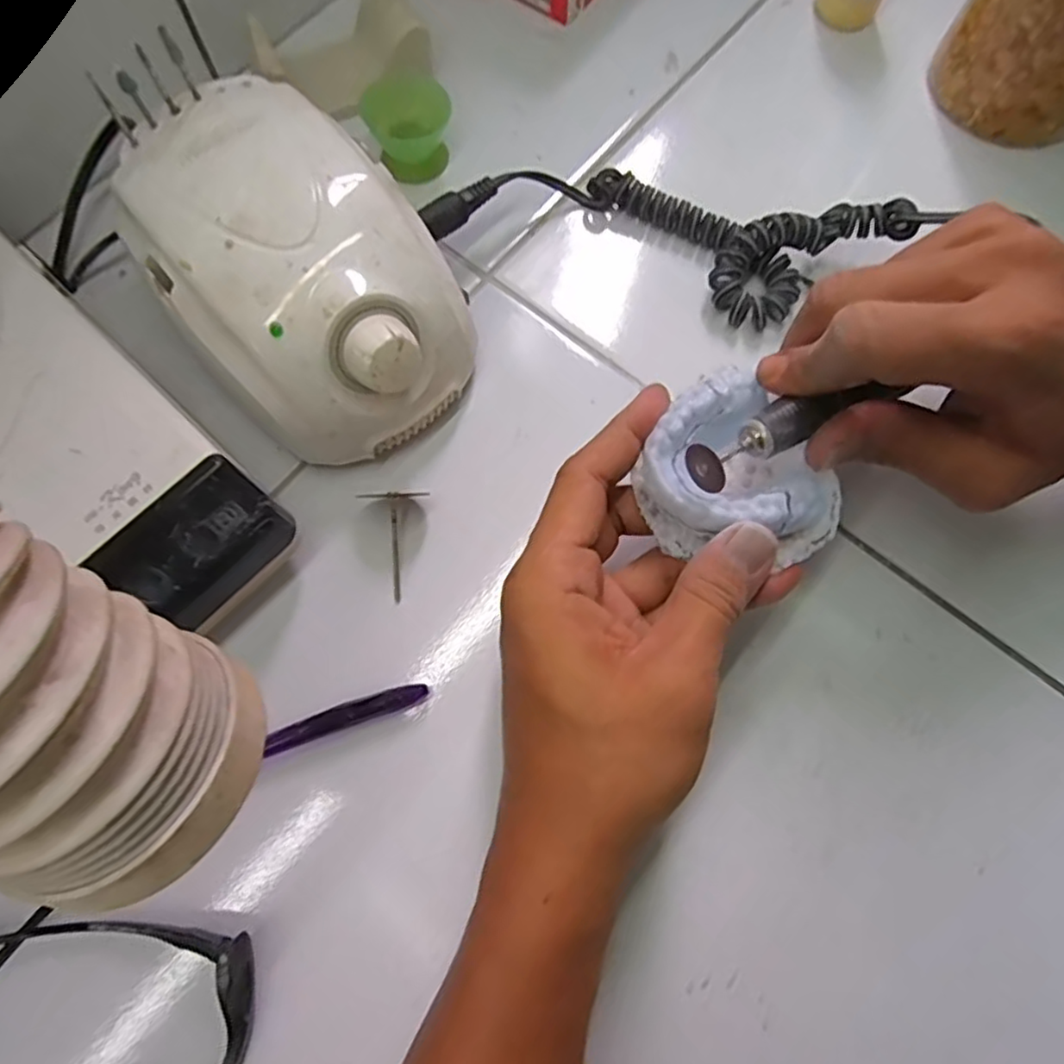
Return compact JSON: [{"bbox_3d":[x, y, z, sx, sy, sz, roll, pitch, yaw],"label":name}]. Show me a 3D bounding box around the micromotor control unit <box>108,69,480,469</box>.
[{"bbox_3d":[-0.093,-0.105,0.276,0.102,0.083,0.137,-41,79,-12],"label":"micromotor control unit"}]

